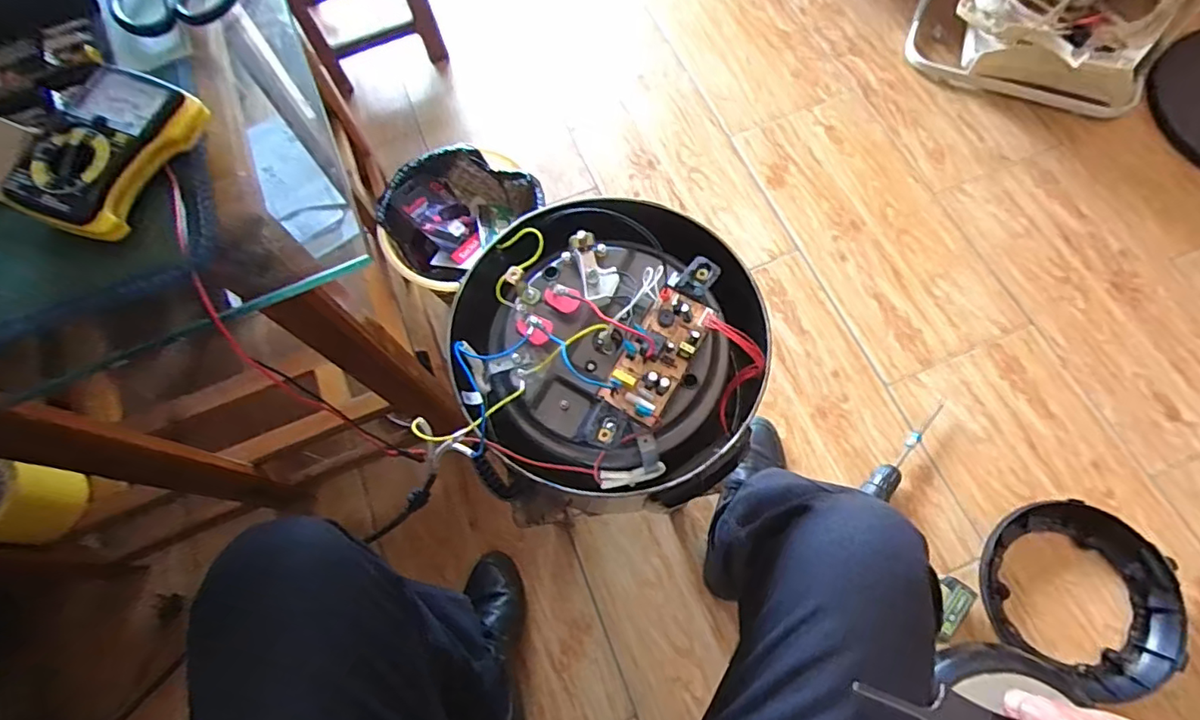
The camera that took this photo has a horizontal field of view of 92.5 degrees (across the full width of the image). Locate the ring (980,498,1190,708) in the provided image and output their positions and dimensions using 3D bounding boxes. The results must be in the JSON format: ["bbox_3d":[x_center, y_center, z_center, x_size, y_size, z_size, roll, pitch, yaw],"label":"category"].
[{"bbox_3d":[0.714,0.346,0.860,0.282,0.048,0.255,33,74,14],"label":"ring"}]

